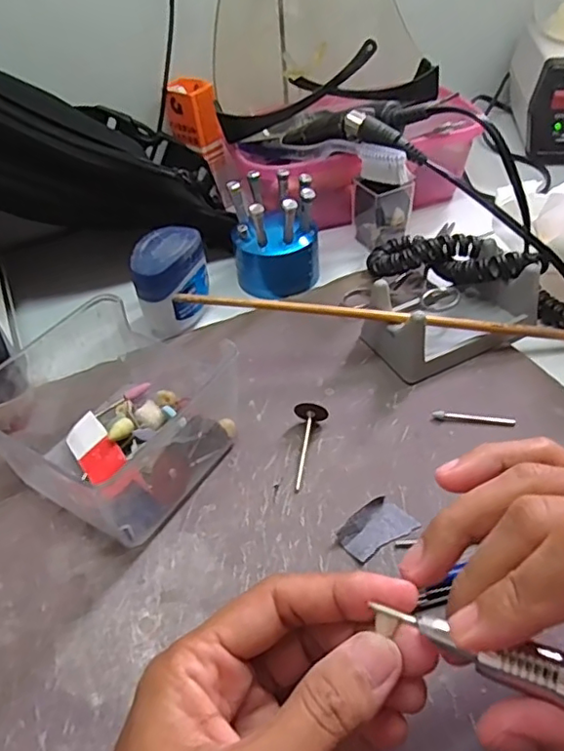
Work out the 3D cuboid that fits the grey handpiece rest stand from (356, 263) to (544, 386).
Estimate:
[{"bbox_3d":[0.103,-0.043,0.352,0.102,0.039,0.060,-22,48,-16],"label":"grey handpiece rest stand"}]

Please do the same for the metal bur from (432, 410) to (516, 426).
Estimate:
[{"bbox_3d":[0.102,0.022,0.310,0.042,0.004,0.005,5,46,10],"label":"metal bur"}]

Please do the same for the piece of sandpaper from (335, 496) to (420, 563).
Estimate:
[{"bbox_3d":[0.043,0.070,0.268,0.035,0.005,0.020,-28,50,-21],"label":"piece of sandpaper"}]

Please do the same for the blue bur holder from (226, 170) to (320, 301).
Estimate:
[{"bbox_3d":[-0.003,-0.101,0.397,0.056,0.073,0.054,3,46,8],"label":"blue bur holder"}]

